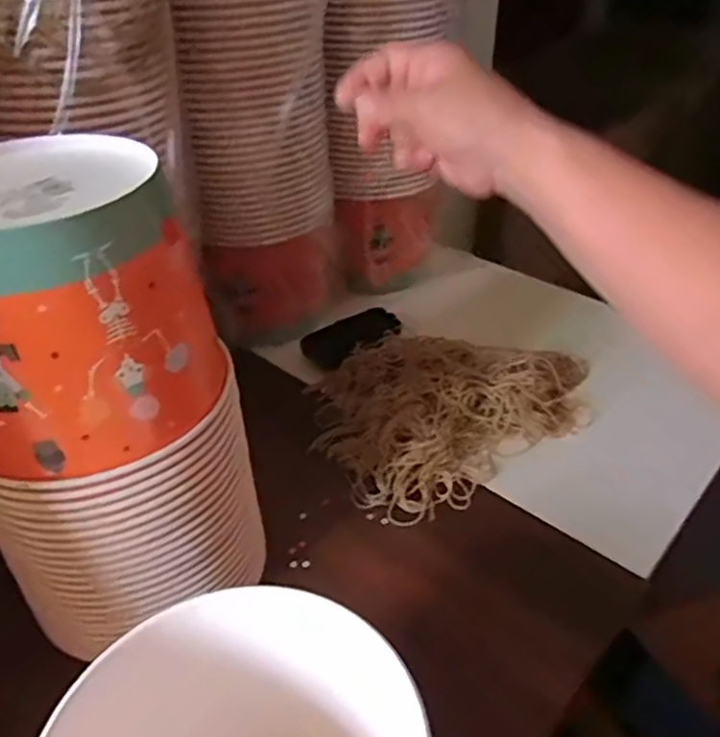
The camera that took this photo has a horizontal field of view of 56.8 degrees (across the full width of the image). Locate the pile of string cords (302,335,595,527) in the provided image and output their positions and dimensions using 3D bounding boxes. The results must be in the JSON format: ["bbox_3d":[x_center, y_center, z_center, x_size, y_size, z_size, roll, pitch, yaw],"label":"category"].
[{"bbox_3d":[0.094,0.023,0.626,0.278,0.046,0.203,-20,42,-23],"label":"pile of string cords"}]

